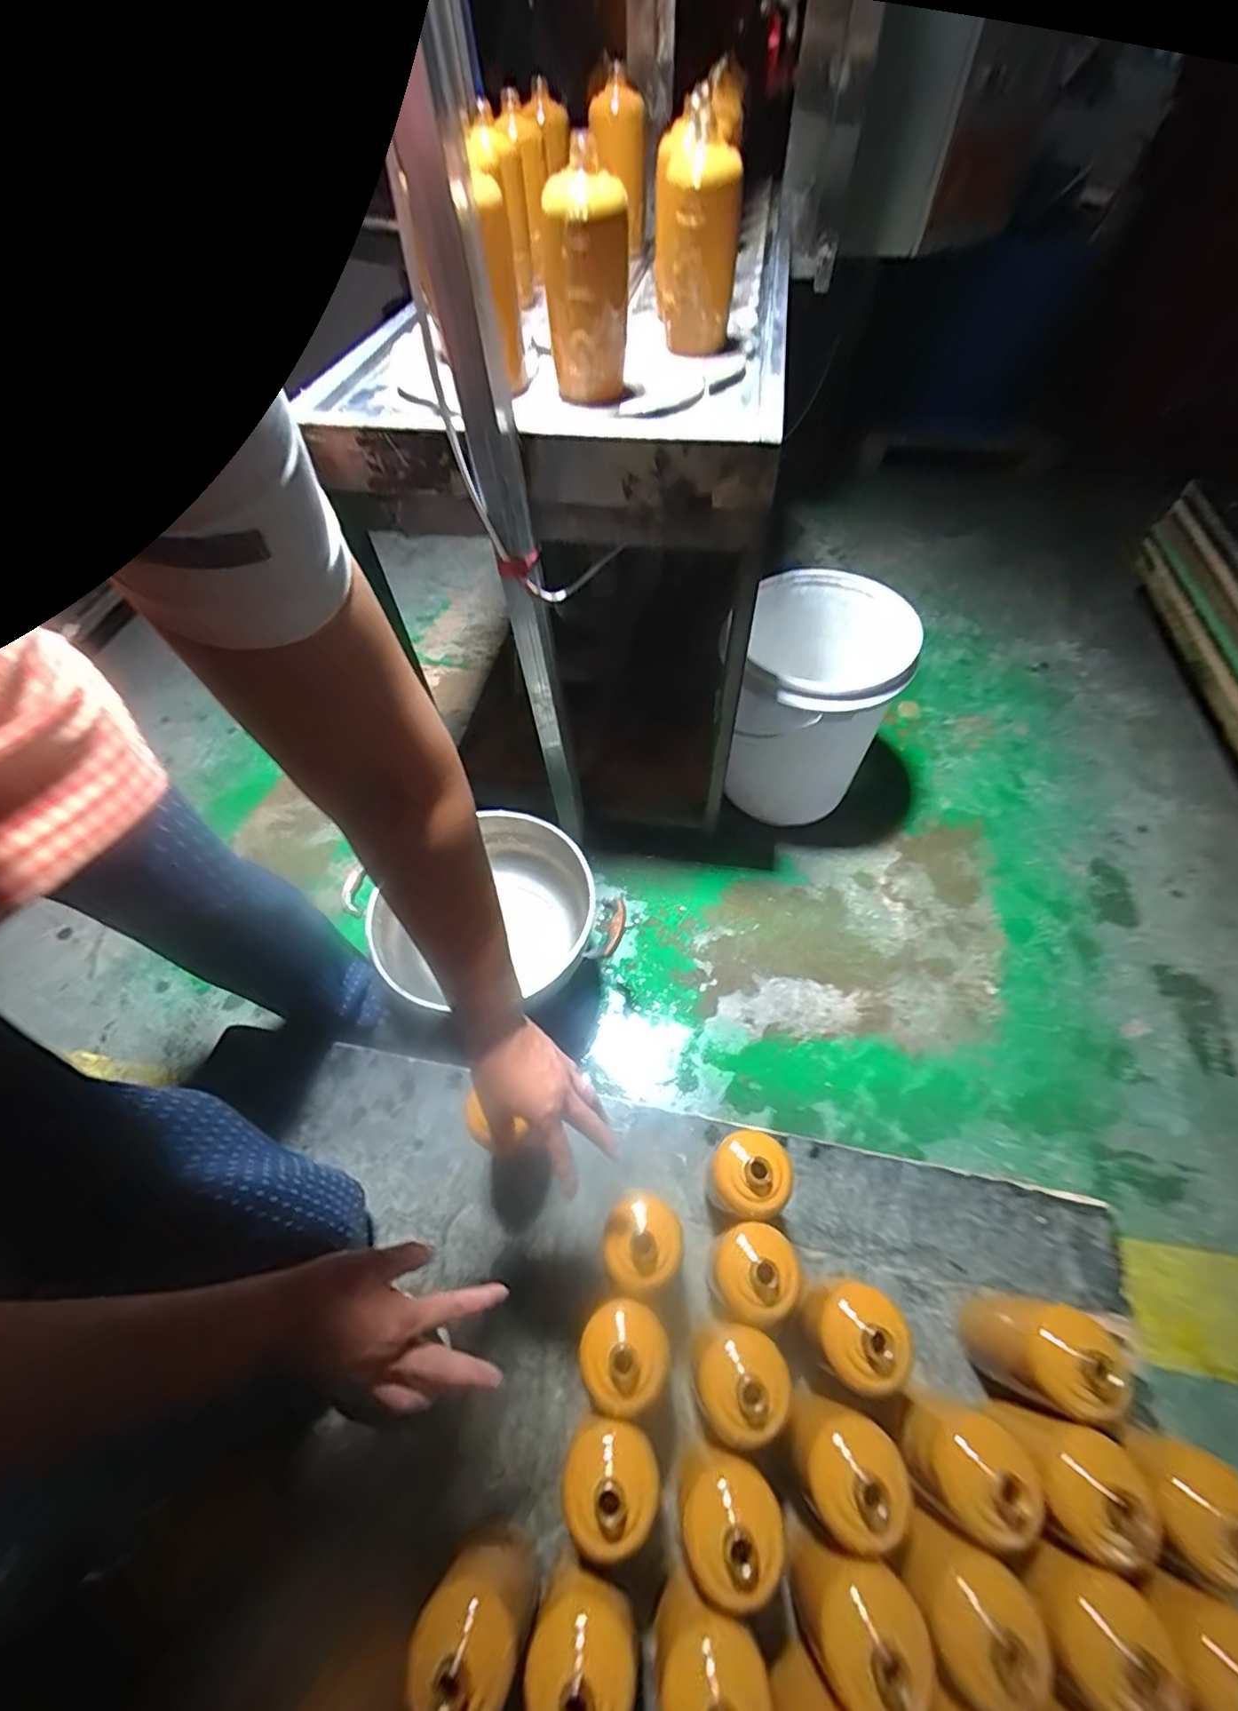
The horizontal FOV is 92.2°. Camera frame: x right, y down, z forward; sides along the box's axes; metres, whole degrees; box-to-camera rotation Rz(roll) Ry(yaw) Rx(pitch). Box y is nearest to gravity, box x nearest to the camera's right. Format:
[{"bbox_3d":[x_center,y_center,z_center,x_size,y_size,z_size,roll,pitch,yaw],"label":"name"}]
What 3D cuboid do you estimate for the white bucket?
[{"bbox_3d":[0.347,-0.267,1.114,0.295,0.370,0.300,0,58,0],"label":"white bucket"}]

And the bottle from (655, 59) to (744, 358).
[{"bbox_3d":[0.091,-0.730,0.693,0.092,0.206,0.112,3,58,2],"label":"bottle"}]

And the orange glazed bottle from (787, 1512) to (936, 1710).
[{"bbox_3d":[0.196,0.624,0.491,0.080,0.158,0.073,0,58,0],"label":"orange glazed bottle"}]

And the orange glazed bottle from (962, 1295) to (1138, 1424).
[{"bbox_3d":[0.411,0.489,0.589,0.065,0.186,0.082,8,58,5],"label":"orange glazed bottle"}]

